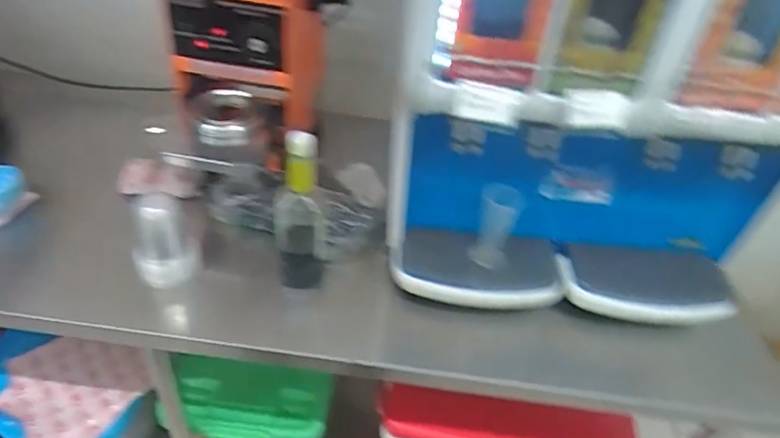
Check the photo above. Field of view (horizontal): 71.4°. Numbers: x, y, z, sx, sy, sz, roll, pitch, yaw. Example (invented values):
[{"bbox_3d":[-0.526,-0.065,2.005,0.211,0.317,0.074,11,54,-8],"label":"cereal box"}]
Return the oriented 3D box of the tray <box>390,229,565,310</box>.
[{"bbox_3d":[0.136,0.082,0.866,0.262,0.078,0.097,5,41,-2],"label":"tray"}]

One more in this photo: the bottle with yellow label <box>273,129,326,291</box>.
[{"bbox_3d":[-0.139,-0.018,0.833,0.072,0.264,0.086,-1,41,-9],"label":"bottle with yellow label"}]

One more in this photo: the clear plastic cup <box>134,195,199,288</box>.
[{"bbox_3d":[-0.357,0.030,0.846,0.089,0.129,0.082,4,41,-3],"label":"clear plastic cup"}]

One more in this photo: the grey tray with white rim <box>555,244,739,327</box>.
[{"bbox_3d":[0.403,0.101,0.857,0.263,0.031,0.126,8,54,3],"label":"grey tray with white rim"}]

